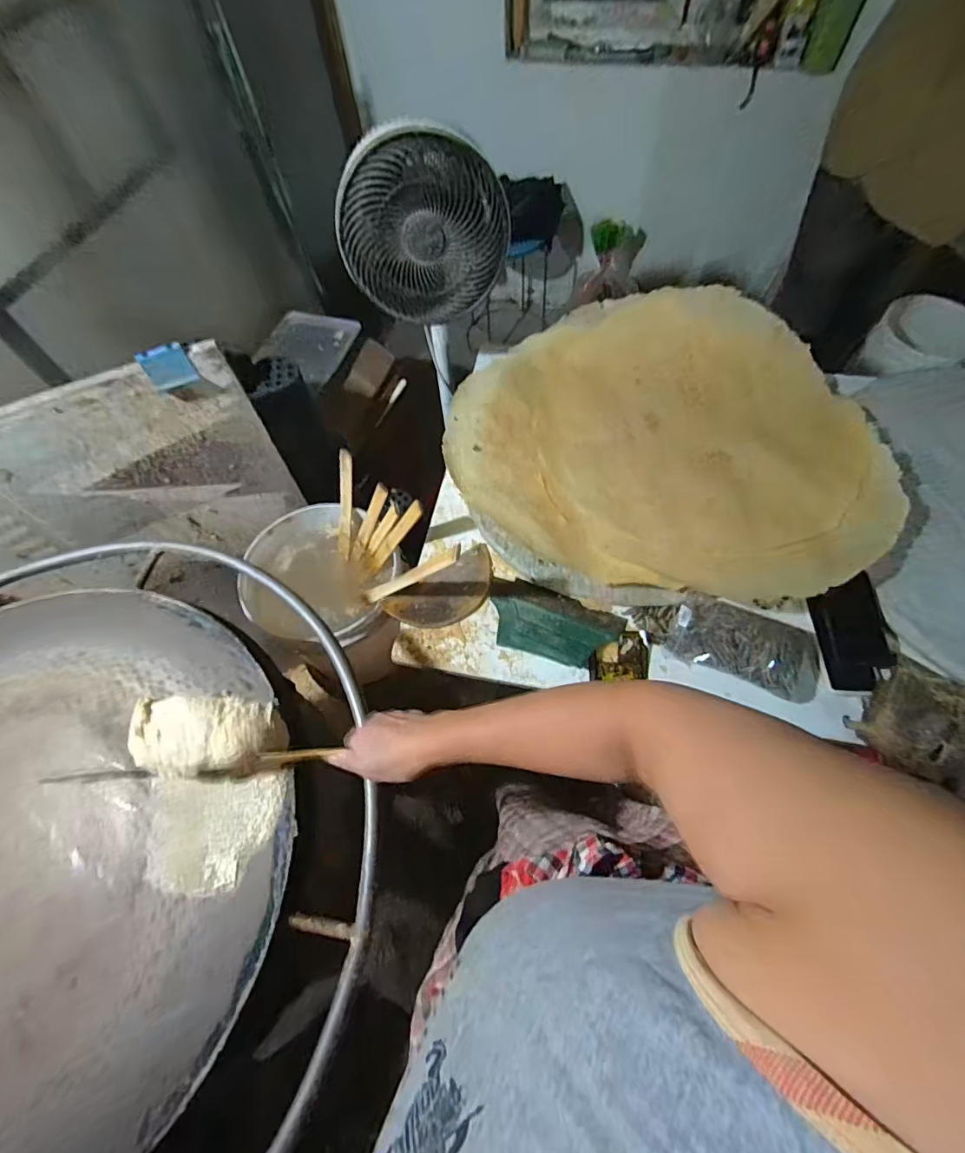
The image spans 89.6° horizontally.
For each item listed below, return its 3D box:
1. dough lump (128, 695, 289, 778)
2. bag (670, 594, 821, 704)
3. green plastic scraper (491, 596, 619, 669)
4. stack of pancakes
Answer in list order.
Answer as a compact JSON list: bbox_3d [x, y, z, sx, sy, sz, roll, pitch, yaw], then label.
[{"bbox_3d":[-0.307,0.177,0.542,0.160,0.062,0.083,-1,62,2],"label":"dough lump"},{"bbox_3d":[0.411,0.104,0.742,0.222,0.049,0.113,20,65,12],"label":"bag"},{"bbox_3d":[0.106,0.089,0.785,0.196,0.031,0.089,20,65,12],"label":"green plastic scraper"},{"bbox_3d":[0.336,-0.278,0.913,0.746,0.088,0.638,11,63,8],"label":"stack of pancakes"}]

